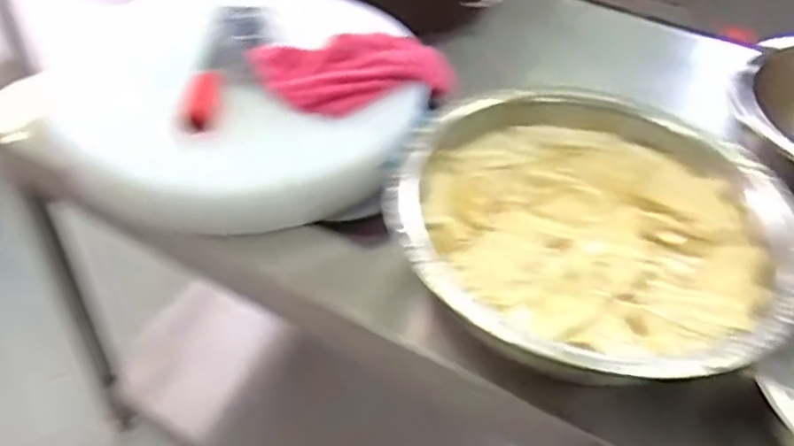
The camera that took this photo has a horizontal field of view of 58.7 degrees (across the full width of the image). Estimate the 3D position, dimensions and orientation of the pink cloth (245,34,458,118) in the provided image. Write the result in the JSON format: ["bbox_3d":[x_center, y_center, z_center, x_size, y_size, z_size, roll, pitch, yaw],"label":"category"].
[{"bbox_3d":[-0.050,-0.186,0.892,0.251,0.084,0.069,-15,52,-19],"label":"pink cloth"}]

